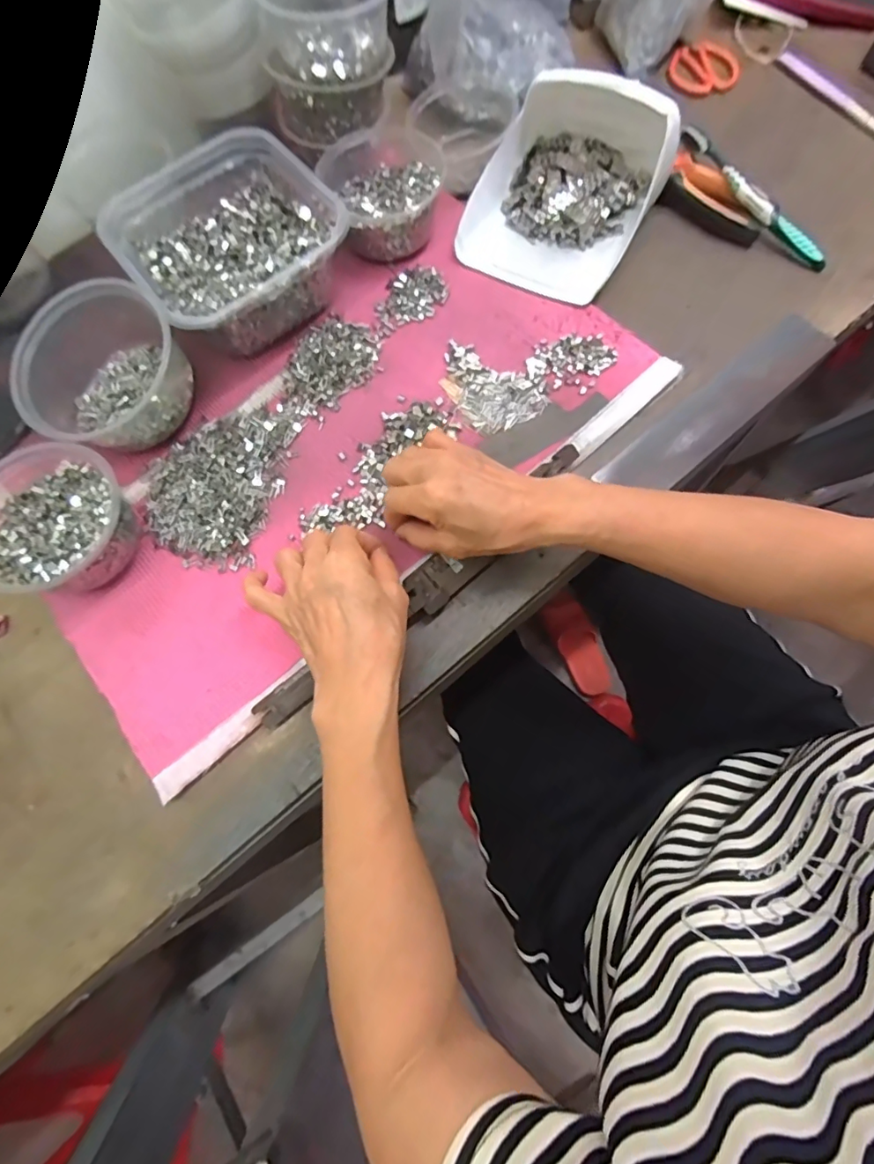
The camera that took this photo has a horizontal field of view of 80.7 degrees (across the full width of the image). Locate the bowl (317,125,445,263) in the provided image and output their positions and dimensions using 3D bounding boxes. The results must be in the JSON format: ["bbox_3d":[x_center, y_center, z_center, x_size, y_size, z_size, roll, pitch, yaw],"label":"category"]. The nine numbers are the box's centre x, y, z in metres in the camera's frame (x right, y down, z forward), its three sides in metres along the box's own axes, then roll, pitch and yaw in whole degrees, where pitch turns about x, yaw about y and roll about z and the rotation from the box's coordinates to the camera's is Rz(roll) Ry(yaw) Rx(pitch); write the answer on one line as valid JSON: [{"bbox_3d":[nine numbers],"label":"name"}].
[{"bbox_3d":[-0.051,-0.367,0.487,0.115,0.045,0.125,-1,73,3],"label":"bowl"}]

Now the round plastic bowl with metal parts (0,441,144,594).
[{"bbox_3d":[-0.291,-0.044,0.392,0.105,0.058,0.110,-1,72,3],"label":"round plastic bowl with metal parts"}]

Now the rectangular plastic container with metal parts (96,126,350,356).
[{"bbox_3d":[-0.182,-0.295,0.456,0.170,0.063,0.170,-37,74,-8],"label":"rectangular plastic container with metal parts"}]

